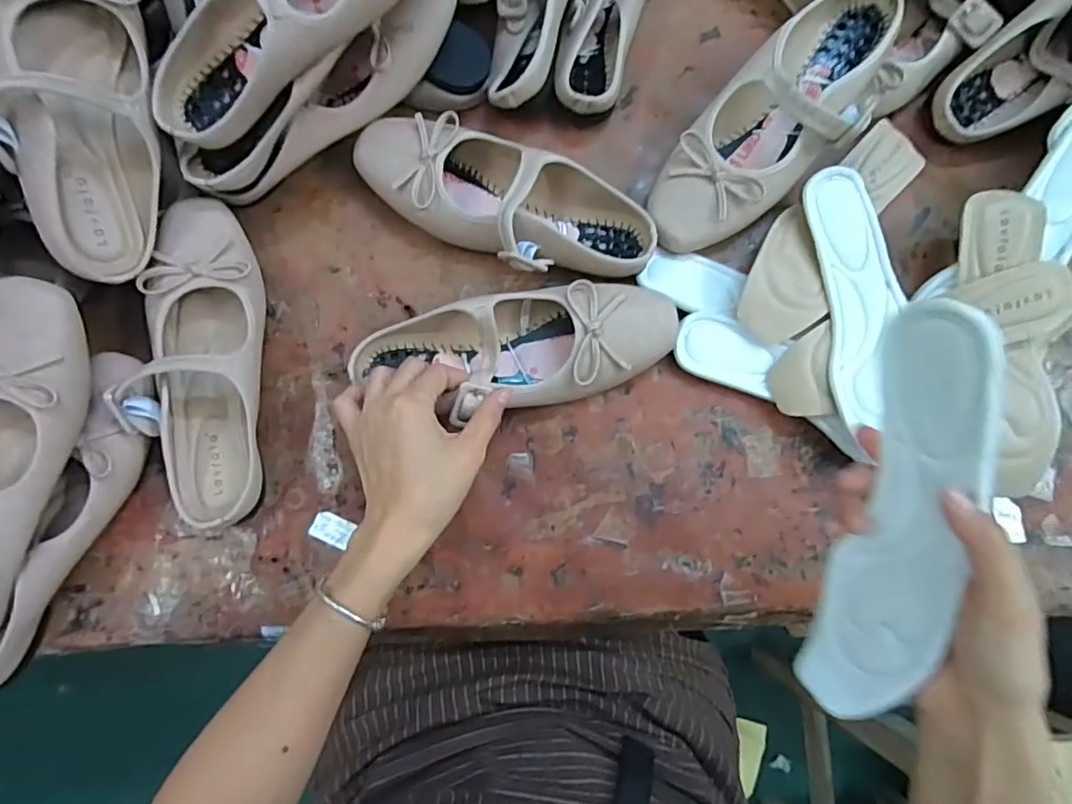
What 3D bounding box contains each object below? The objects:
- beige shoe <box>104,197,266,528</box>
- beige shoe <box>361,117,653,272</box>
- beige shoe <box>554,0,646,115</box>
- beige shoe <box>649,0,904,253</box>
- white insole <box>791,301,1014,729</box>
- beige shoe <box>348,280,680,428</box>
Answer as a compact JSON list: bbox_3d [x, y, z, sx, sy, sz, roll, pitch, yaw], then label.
[{"bbox_3d":[-0.244,-0.031,0.403,0.087,0.053,0.237,-4,81,-2],"label":"beige shoe"},{"bbox_3d":[-0.022,-0.158,0.426,0.232,0.052,0.093,27,82,3],"label":"beige shoe"},{"bbox_3d":[0.061,-0.335,0.462,0.062,0.045,0.212,15,81,1],"label":"beige shoe"},{"bbox_3d":[0.185,-0.218,0.431,0.232,0.072,0.093,-41,84,-7],"label":"beige shoe"},{"bbox_3d":[0.192,0.063,0.292,0.041,0.066,0.226,4,108,-1],"label":"white insole"},{"bbox_3d":[-0.016,-0.038,0.408,0.236,0.053,0.087,-4,81,4],"label":"beige shoe"}]

